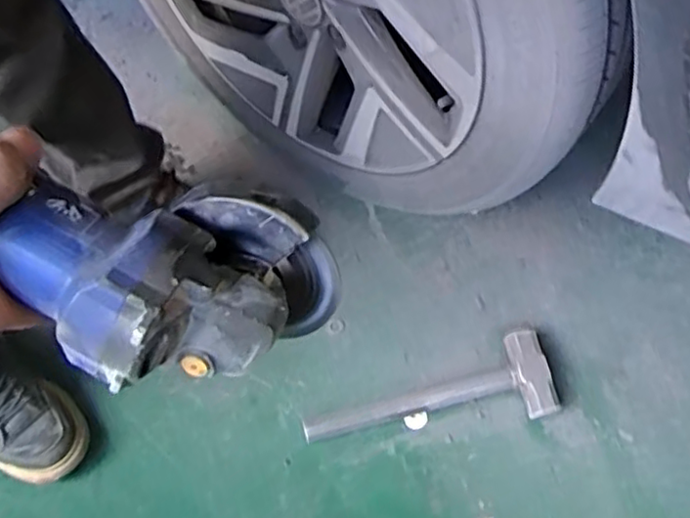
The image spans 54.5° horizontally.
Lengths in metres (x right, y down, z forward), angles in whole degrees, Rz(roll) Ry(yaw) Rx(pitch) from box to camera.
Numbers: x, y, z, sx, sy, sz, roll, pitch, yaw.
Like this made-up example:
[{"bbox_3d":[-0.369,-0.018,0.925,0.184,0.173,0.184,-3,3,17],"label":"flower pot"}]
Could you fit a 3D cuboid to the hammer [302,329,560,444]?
[{"bbox_3d":[0.103,0.172,0.848,0.312,0.038,0.107,-10,65,-6],"label":"hammer"}]

